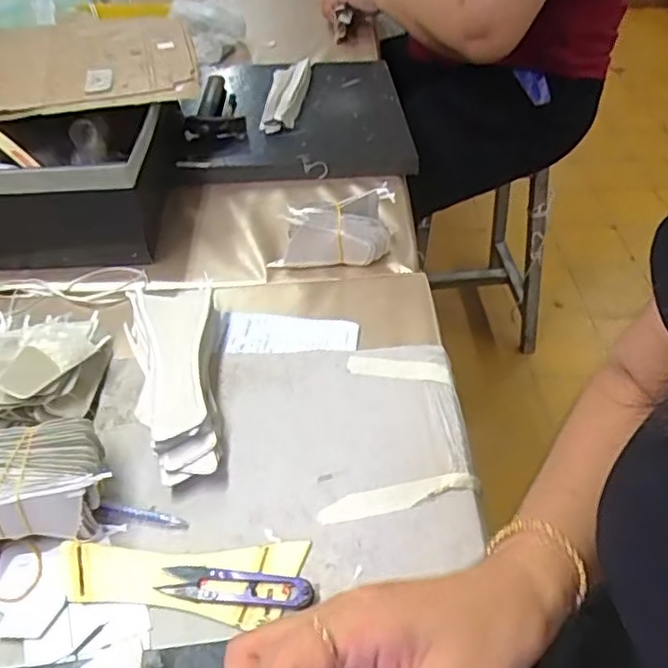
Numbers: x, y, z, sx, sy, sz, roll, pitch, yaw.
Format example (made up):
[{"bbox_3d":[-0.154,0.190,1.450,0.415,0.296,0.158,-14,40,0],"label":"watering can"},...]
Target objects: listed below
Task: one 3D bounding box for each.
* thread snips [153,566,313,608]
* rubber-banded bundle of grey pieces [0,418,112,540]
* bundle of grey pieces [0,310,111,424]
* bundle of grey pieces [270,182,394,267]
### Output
[{"bbox_3d":[-0.063,0.160,0.411,0.098,0.009,0.021,3,44,6],"label":"thread snips"},{"bbox_3d":[-0.205,0.099,0.445,0.097,0.059,0.072,-7,44,-5],"label":"rubber-banded bundle of grey pieces"},{"bbox_3d":[-0.249,0.023,0.533,0.110,0.050,0.114,-1,44,1],"label":"bundle of grey pieces"},{"bbox_3d":[-0.001,-0.111,0.662,0.125,0.054,0.064,-3,44,0],"label":"bundle of grey pieces"}]

